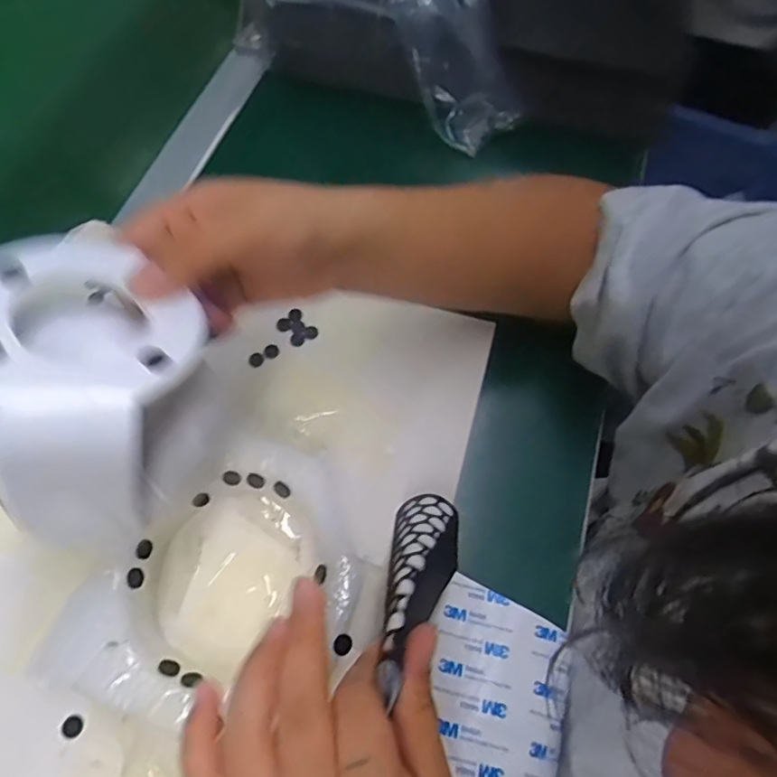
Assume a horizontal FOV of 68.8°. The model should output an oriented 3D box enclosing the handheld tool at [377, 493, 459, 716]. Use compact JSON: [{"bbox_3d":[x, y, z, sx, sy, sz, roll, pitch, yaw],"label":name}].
[{"bbox_3d":[0.013,0.081,0.253,0.031,0.123,0.019,11,107,6],"label":"handheld tool"}]

